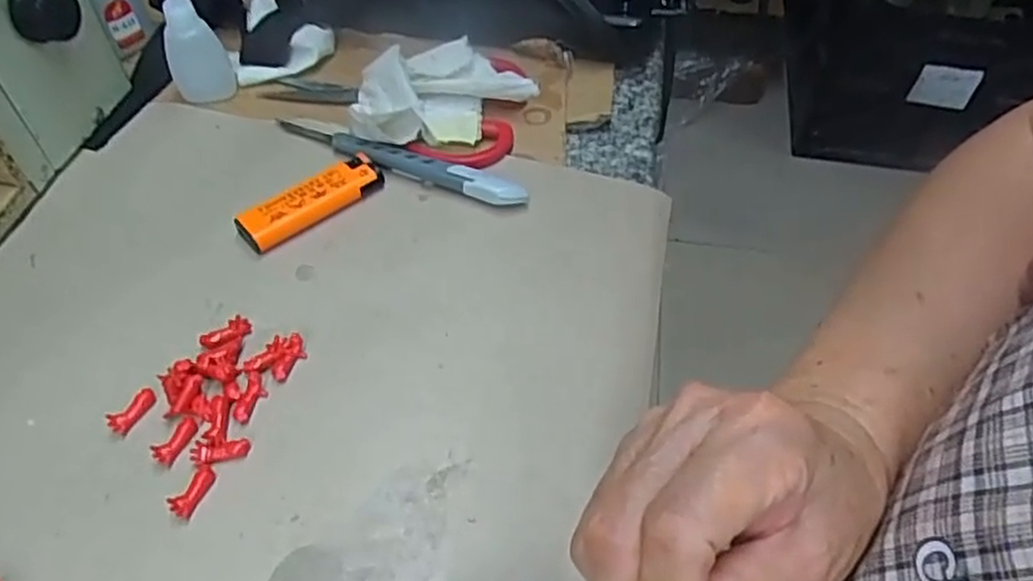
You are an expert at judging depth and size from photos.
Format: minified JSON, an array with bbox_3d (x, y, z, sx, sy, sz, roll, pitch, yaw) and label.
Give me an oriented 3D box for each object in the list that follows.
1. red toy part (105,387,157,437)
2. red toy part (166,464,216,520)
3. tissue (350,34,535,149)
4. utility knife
[{"bbox_3d":[-0.171,0.052,0.326,0.010,0.005,0.023,23,54,14],"label":"red toy part"},{"bbox_3d":[-0.134,0.083,0.305,0.010,0.005,0.022,20,54,15],"label":"red toy part"},{"bbox_3d":[-0.044,-0.112,0.429,0.107,0.039,0.062,-22,55,-17],"label":"tissue"},{"bbox_3d":[-0.068,-0.075,0.414,0.156,0.015,0.017,20,54,14],"label":"utility knife"}]

